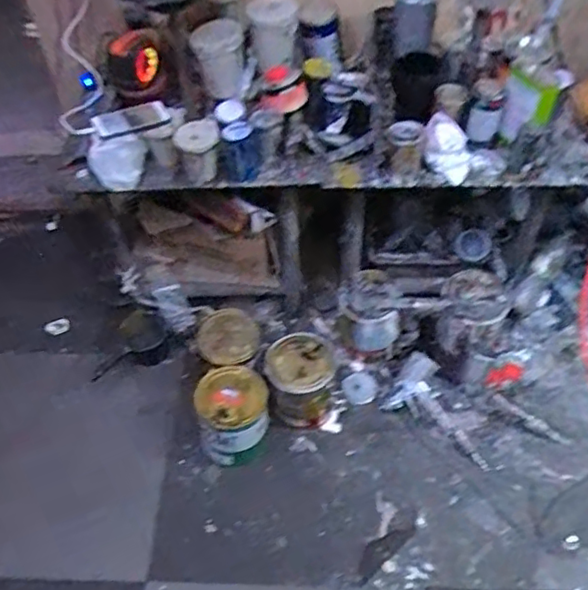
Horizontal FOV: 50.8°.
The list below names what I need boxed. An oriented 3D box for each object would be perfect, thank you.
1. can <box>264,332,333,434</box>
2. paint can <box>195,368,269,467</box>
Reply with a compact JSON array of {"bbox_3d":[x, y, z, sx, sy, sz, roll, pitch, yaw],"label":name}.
[{"bbox_3d":[0.015,0.217,1.511,0.152,0.186,0.159,-1,50,1],"label":"can"},{"bbox_3d":[-0.138,0.291,1.461,0.154,0.221,0.164,-1,50,1],"label":"paint can"}]

